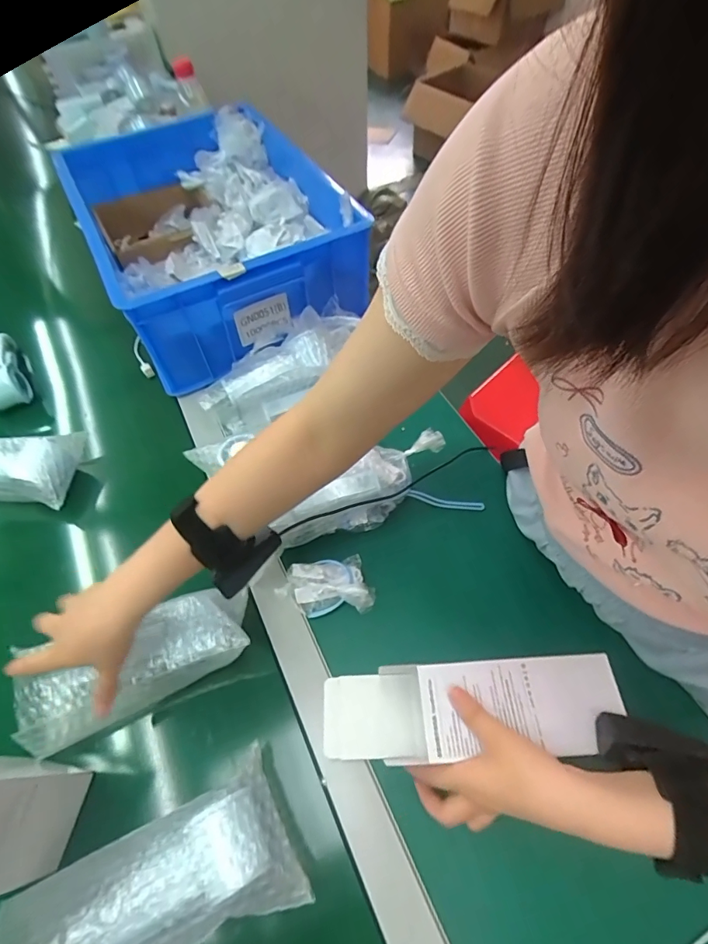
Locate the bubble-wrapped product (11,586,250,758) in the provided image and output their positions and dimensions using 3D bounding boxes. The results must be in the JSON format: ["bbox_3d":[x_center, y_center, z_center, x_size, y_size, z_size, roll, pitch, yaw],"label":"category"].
[{"bbox_3d":[-0.201,0.179,0.421,0.218,0.042,0.077,-27,62,-5],"label":"bubble-wrapped product"}]

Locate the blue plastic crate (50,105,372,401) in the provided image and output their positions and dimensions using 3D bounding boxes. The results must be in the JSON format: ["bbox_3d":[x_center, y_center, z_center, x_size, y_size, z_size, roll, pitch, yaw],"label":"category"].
[{"bbox_3d":[-0.233,-0.398,0.721,0.331,0.154,0.482,-24,61,-12],"label":"blue plastic crate"}]

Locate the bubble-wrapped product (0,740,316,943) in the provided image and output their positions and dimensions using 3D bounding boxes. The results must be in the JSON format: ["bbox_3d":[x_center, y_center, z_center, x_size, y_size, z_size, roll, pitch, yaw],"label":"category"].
[{"bbox_3d":[-0.153,0.320,0.334,0.212,0.060,0.099,-26,62,-13],"label":"bubble-wrapped product"}]

